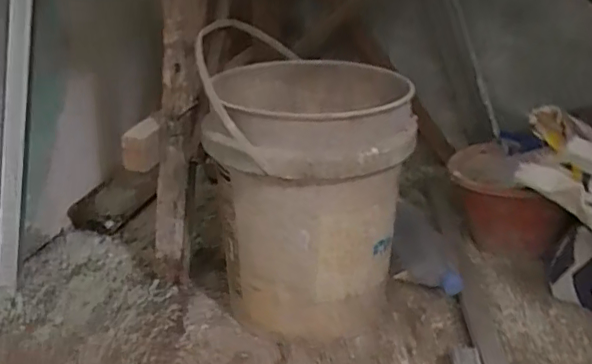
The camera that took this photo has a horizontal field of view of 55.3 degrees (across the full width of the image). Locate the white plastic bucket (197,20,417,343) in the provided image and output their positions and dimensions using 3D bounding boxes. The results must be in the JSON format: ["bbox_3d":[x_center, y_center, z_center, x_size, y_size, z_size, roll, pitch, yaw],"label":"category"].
[{"bbox_3d":[0.023,0.023,0.892,0.288,0.392,0.309,-5,24,-4],"label":"white plastic bucket"}]

